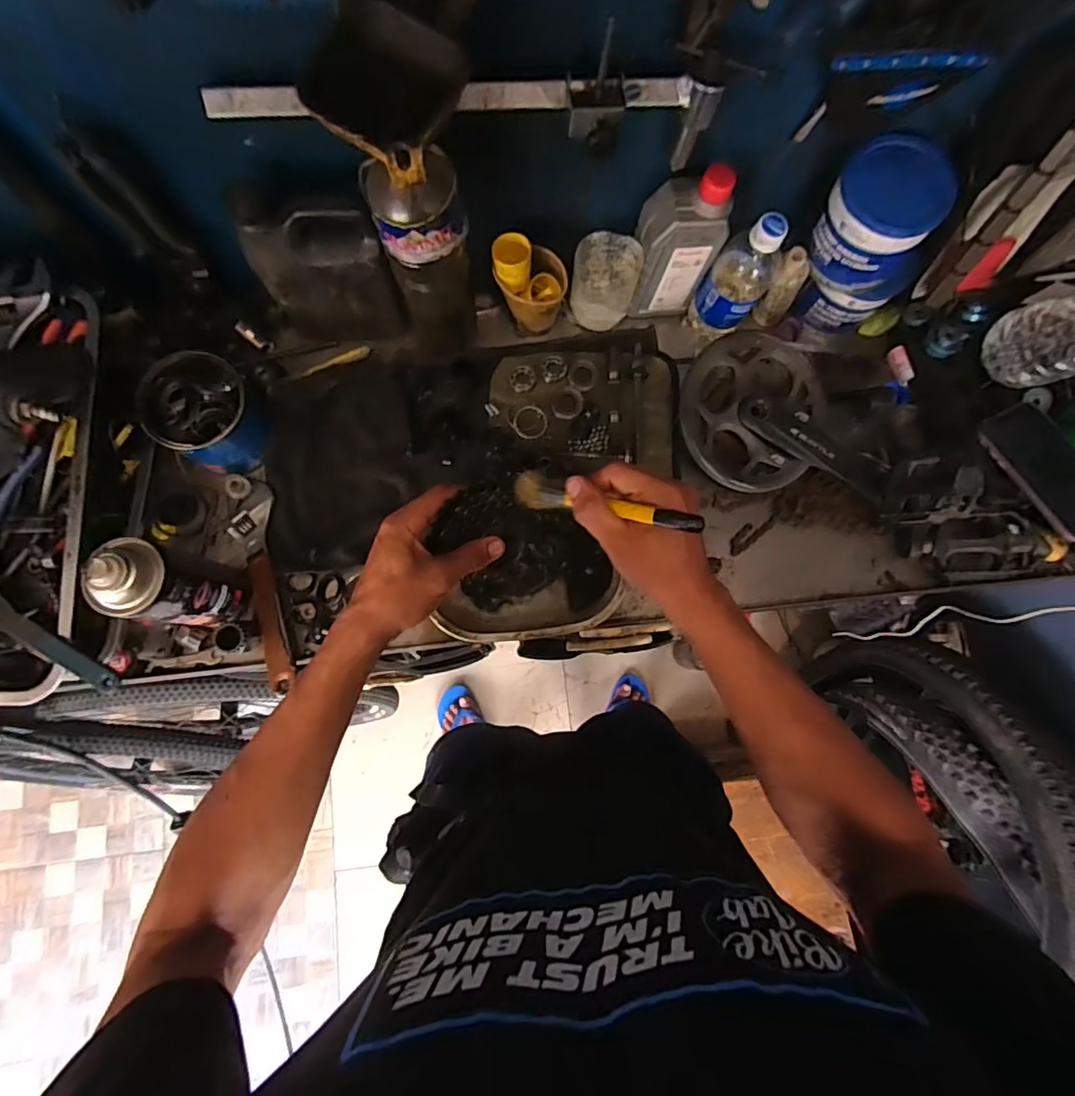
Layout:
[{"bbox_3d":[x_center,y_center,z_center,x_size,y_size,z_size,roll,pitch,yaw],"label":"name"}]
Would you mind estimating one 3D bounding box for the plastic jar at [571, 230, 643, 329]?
[{"bbox_3d":[0.075,-0.300,0.621,0.070,0.079,0.062,16,78,1],"label":"plastic jar"}]

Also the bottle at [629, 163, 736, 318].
[{"bbox_3d":[0.147,-0.323,0.592,0.076,0.167,0.059,-10,79,-4],"label":"bottle"}]

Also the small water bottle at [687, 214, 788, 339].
[{"bbox_3d":[0.217,-0.289,0.602,0.062,0.163,0.058,36,79,5],"label":"small water bottle"}]

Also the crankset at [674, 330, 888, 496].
[{"bbox_3d":[0.284,-0.148,0.629,0.249,0.040,0.175,5,78,-1],"label":"crankset"}]

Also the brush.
[{"bbox_3d":[0.047,-0.037,0.421,0.172,0.016,0.026,15,77,44],"label":"brush"}]

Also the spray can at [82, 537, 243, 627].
[{"bbox_3d":[-0.330,0.035,0.498,0.059,0.181,0.062,0,79,-2],"label":"spray can"}]

